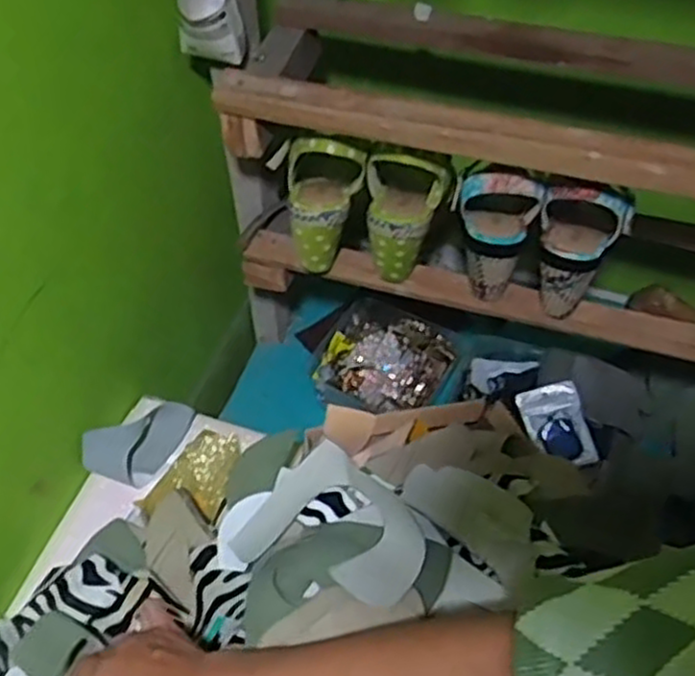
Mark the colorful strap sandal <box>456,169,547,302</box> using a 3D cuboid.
[{"bbox_3d":[0.144,-0.109,0.742,0.079,0.128,0.084,11,50,8],"label":"colorful strap sandal"}]

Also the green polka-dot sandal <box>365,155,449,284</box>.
[{"bbox_3d":[0.059,-0.129,0.759,0.079,0.128,0.087,1,50,1],"label":"green polka-dot sandal"}]

